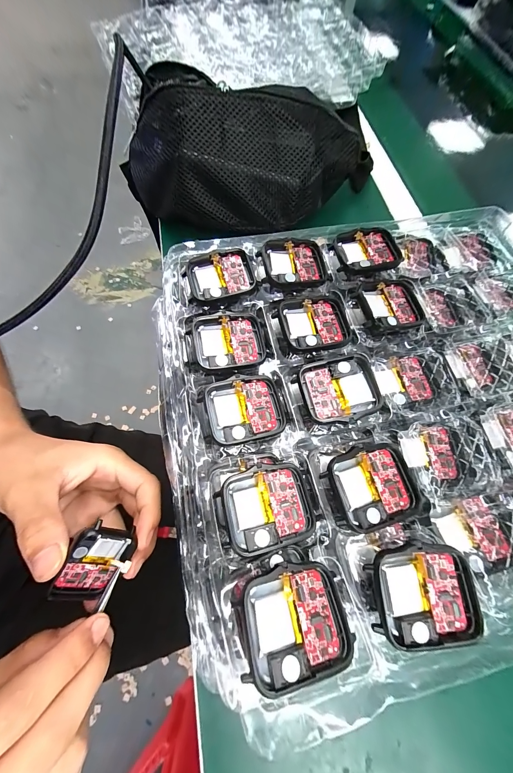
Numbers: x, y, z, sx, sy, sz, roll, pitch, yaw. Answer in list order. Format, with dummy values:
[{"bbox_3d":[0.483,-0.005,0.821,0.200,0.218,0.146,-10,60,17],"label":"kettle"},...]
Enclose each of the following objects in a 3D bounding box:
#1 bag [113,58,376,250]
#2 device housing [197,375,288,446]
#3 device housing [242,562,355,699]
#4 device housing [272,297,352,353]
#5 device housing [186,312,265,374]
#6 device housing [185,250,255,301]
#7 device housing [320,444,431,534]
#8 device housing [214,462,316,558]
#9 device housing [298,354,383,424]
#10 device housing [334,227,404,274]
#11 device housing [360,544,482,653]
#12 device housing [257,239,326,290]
[{"bbox_3d":[0.001,-0.269,0.310,0.292,0.096,0.166,-16,70,-10],"label":"bag"},{"bbox_3d":[-0.006,0.013,0.158,0.044,0.009,0.037,-16,68,-10],"label":"device housing"},{"bbox_3d":[0.017,0.098,0.116,0.043,0.012,0.037,-7,66,-6],"label":"device housing"},{"bbox_3d":[0.038,-0.041,0.178,0.047,0.005,0.038,-7,66,-7],"label":"device housing"},{"bbox_3d":[-0.017,-0.028,0.171,0.045,0.007,0.040,-13,67,-9],"label":"device housing"},{"bbox_3d":[-0.024,-0.075,0.186,0.045,0.011,0.036,-9,69,-7],"label":"device housing"},{"bbox_3d":[0.061,0.051,0.143,0.049,0.009,0.038,-11,67,-8],"label":"device housing"},{"bbox_3d":[0.006,0.060,0.138,0.044,0.006,0.038,-14,67,-9],"label":"device housing"},{"bbox_3d":[0.050,0.003,0.162,0.044,0.013,0.037,-11,67,-8],"label":"device housing"},{"bbox_3d":[0.083,-0.101,0.204,0.046,0.010,0.037,-2,68,-5],"label":"device housing"},{"bbox_3d":[0.075,0.092,0.122,0.046,0.009,0.037,-2,66,-4],"label":"device housing"},{"bbox_3d":[0.026,-0.087,0.193,0.046,0.006,0.040,-2,68,-4],"label":"device housing"}]

